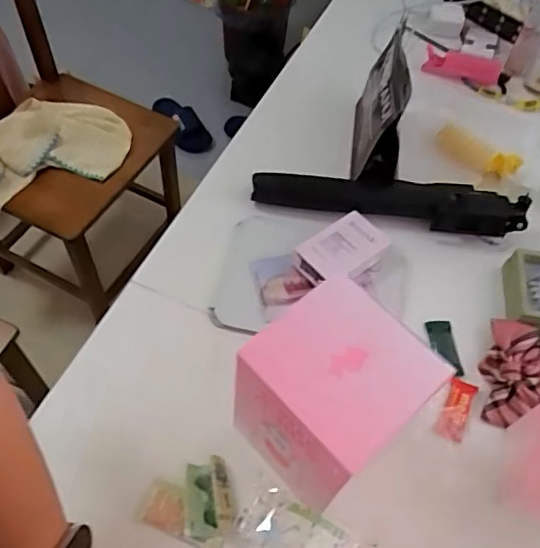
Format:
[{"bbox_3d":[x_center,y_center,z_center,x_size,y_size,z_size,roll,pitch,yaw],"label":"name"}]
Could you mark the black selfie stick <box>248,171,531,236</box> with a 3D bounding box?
[{"bbox_3d":[0.145,-0.091,0.693,0.332,0.035,0.069,4,57,-1],"label":"black selfie stick"}]

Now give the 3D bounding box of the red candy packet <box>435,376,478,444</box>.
[{"bbox_3d":[0.190,0.136,0.569,0.028,0.009,0.068,25,59,12],"label":"red candy packet"}]

